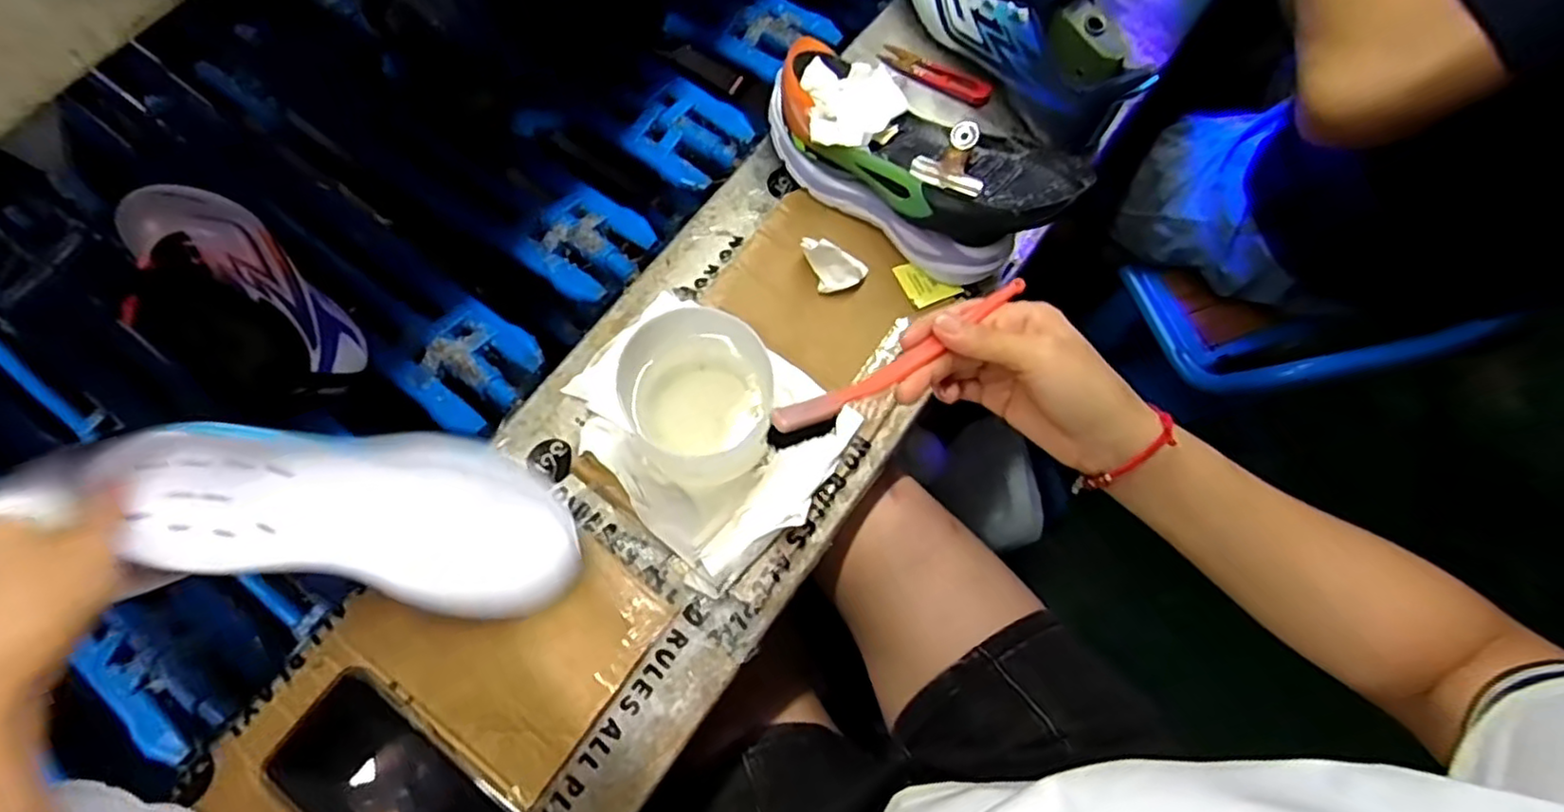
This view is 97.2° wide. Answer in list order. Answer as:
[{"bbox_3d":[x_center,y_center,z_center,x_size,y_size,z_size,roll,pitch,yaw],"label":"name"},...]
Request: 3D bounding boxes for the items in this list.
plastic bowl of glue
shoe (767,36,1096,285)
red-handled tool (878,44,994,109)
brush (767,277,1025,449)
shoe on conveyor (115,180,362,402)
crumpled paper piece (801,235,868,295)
[{"bbox_3d":[-0.054,-0.006,0.458,0.091,0.086,0.100,0,73,0],"label":"plastic bowl of glue"},{"bbox_3d":[0.092,-0.186,0.515,0.237,0.085,0.099,37,77,10],"label":"shoe"},{"bbox_3d":[0.133,-0.289,0.599,0.102,0.013,0.022,32,76,9],"label":"red-handled tool"},{"bbox_3d":[0.065,-0.023,0.367,0.170,0.022,0.016,-30,75,-20],"label":"brush"},{"bbox_3d":[-0.431,-0.090,0.518,0.106,0.094,0.221,-43,78,-12],"label":"shoe on conveyor"},{"bbox_3d":[0.038,-0.106,0.518,0.051,0.033,0.032,15,74,5],"label":"crumpled paper piece"}]

